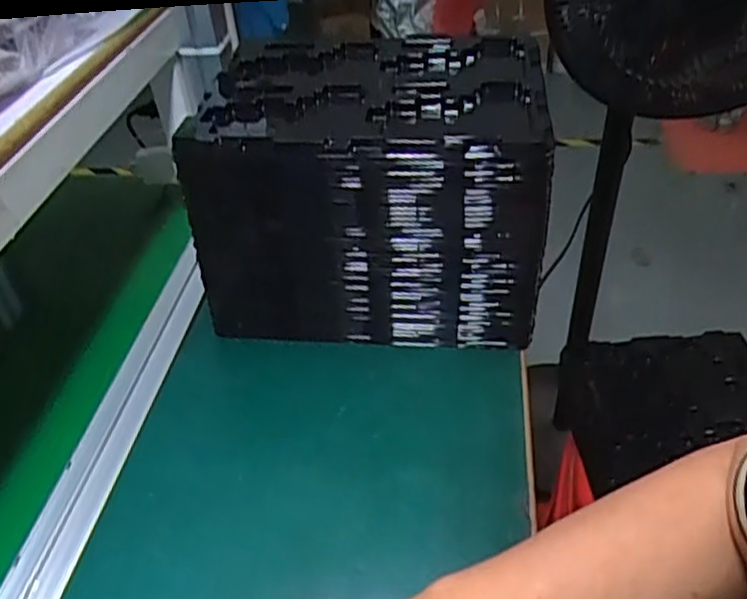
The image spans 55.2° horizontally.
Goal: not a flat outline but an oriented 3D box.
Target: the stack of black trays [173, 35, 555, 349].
[{"bbox_3d":[0.005,-0.098,0.639,0.270,0.197,0.206,2,40,9],"label":"stack of black trays"}]

